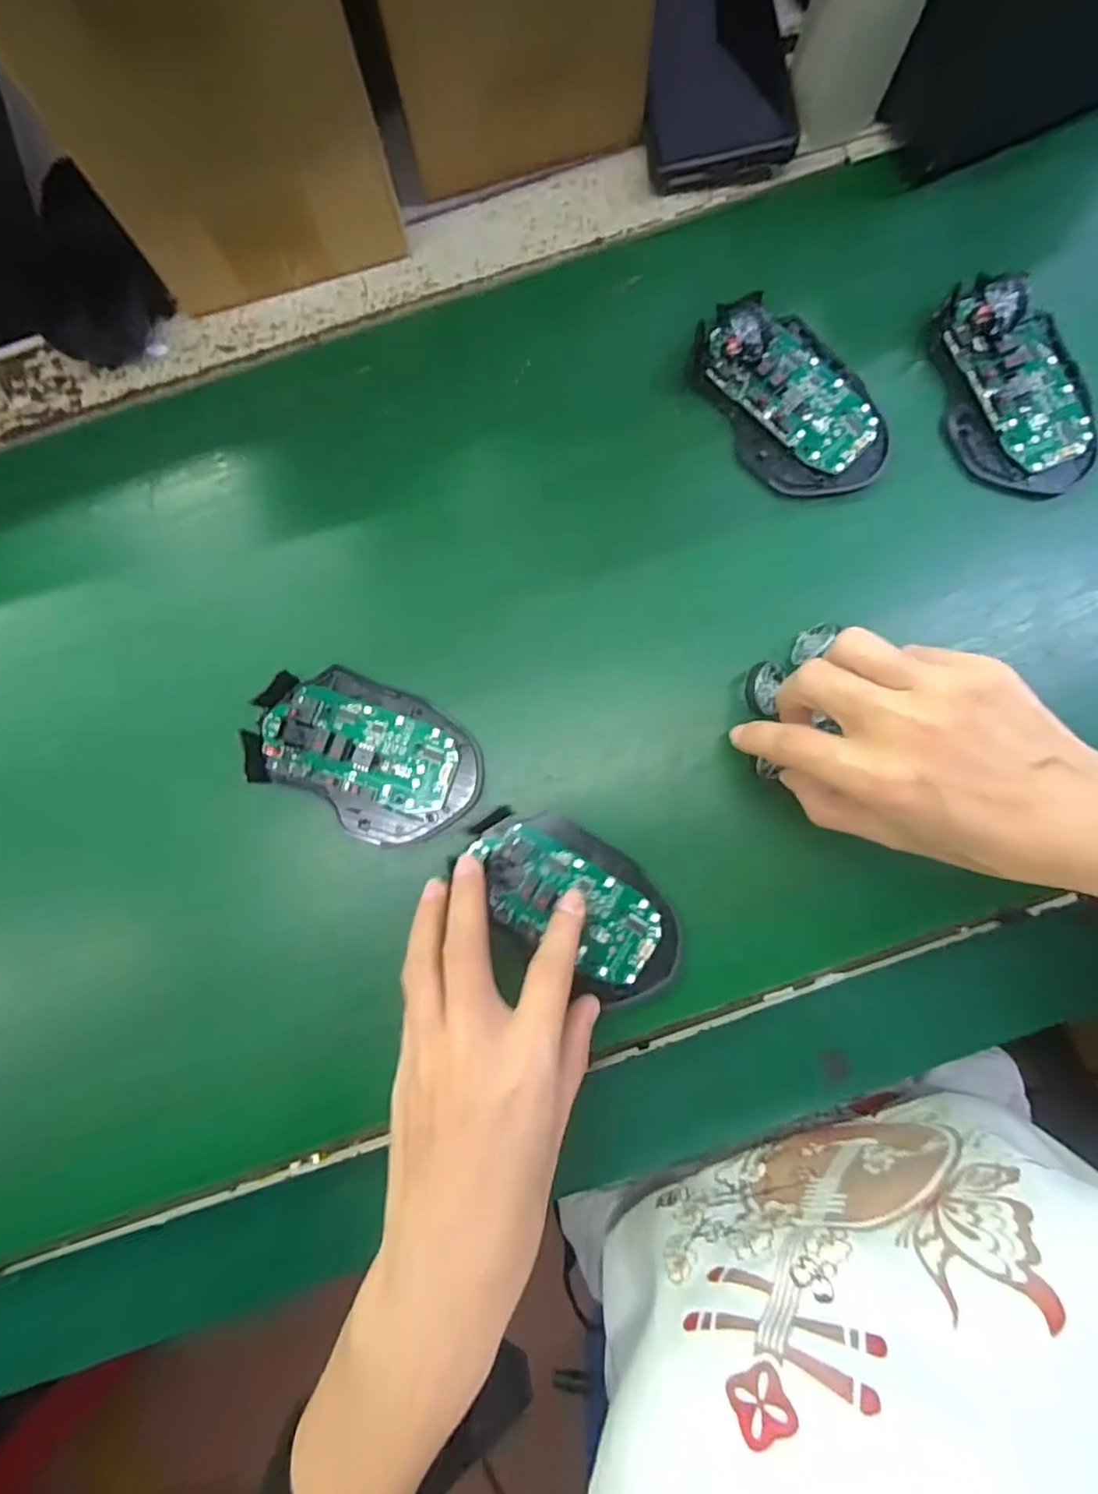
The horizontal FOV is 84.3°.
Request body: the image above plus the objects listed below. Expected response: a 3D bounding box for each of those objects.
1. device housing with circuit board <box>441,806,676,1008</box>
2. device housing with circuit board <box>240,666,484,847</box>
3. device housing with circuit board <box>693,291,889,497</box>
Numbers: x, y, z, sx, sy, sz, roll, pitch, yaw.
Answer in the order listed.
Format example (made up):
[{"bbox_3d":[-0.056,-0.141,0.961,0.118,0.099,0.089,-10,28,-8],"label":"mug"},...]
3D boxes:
[{"bbox_3d":[0.012,0.076,0.294,0.115,0.015,0.064,34,87,4],"label":"device housing with circuit board"},{"bbox_3d":[-0.094,0.004,0.306,0.115,0.018,0.072,30,87,4],"label":"device housing with circuit board"},{"bbox_3d":[0.127,-0.185,0.315,0.069,0.029,0.114,-30,85,-1],"label":"device housing with circuit board"}]

